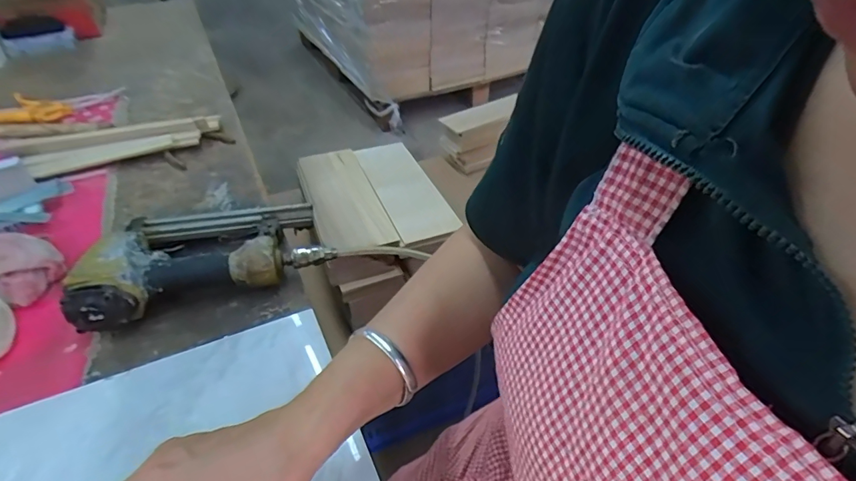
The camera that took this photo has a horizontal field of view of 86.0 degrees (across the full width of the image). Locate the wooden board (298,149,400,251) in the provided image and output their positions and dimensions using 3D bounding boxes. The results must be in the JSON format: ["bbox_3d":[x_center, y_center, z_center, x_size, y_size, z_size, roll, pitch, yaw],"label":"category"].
[{"bbox_3d":[-0.144,-0.076,0.779,0.114,0.015,0.214,-17,62,-18],"label":"wooden board"}]

